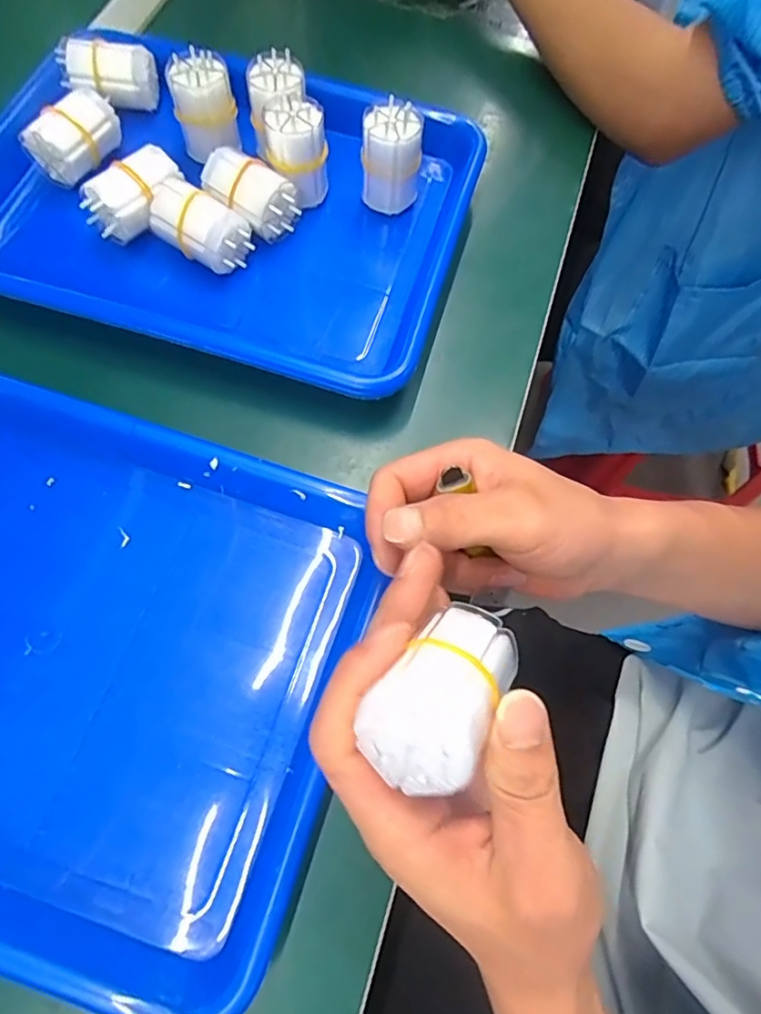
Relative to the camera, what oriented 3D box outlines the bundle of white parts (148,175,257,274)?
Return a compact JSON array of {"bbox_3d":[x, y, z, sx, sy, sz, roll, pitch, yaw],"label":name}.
[{"bbox_3d":[-0.117,-0.182,0.377,0.066,0.041,0.041,31,72,9],"label":"bundle of white parts"}]

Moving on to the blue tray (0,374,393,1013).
[{"bbox_3d":[-0.172,0.066,0.292,0.310,0.035,0.242,18,69,4],"label":"blue tray"}]

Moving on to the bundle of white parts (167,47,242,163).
[{"bbox_3d":[-0.121,-0.276,0.393,0.039,0.054,0.033,-15,73,-7],"label":"bundle of white parts"}]

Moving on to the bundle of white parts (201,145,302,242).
[{"bbox_3d":[-0.088,-0.211,0.381,0.061,0.028,0.035,38,75,10],"label":"bundle of white parts"}]

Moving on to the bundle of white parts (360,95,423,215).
[{"bbox_3d":[0.007,-0.233,0.389,0.039,0.066,0.033,4,72,-1],"label":"bundle of white parts"}]

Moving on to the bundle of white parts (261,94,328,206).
[{"bbox_3d":[-0.057,-0.238,0.385,0.041,0.053,0.041,-5,70,-4],"label":"bundle of white parts"}]

